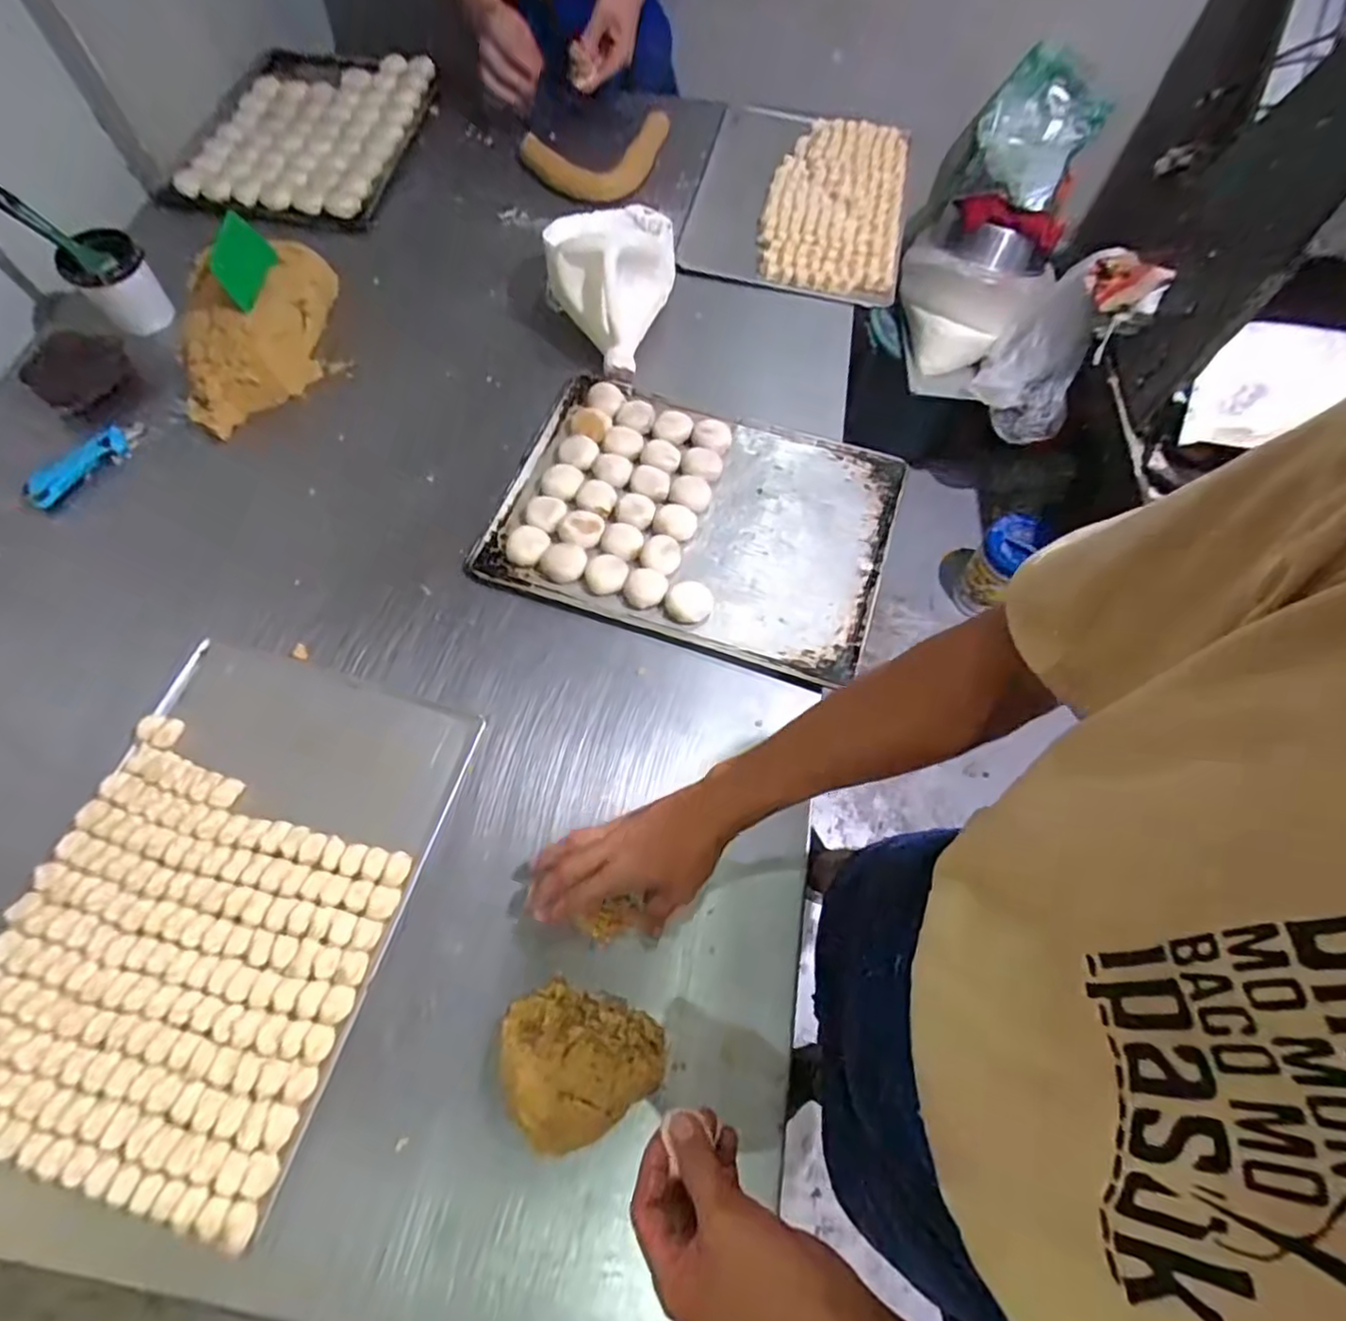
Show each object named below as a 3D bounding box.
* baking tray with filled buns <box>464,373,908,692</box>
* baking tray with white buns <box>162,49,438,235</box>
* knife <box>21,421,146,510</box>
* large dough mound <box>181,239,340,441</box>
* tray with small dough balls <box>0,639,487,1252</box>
[{"bbox_3d":[0.031,-0.191,0.814,0.465,0.030,0.356,18,65,7],"label":"baking tray with filled buns"},{"bbox_3d":[-0.655,-1.006,1.187,0.382,0.034,0.565,6,64,1],"label":"baking tray with white buns"},{"bbox_3d":[-0.739,-0.251,0.824,0.037,0.021,0.156,33,67,14],"label":"knife"},{"bbox_3d":[-0.579,-0.446,0.886,0.181,0.084,0.303,2,64,-1],"label":"large dough mound"},{"bbox_3d":[-0.425,0.217,0.621,0.333,0.027,0.452,16,64,6],"label":"tray with small dough balls"}]

